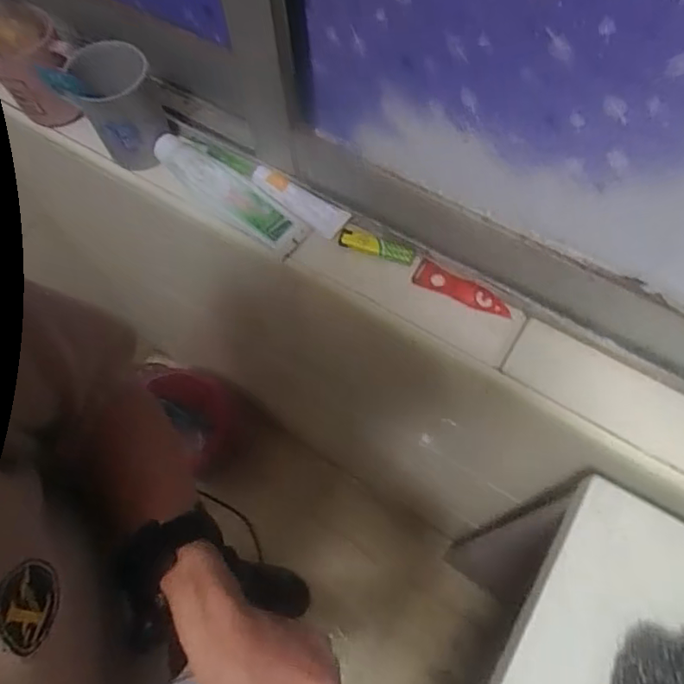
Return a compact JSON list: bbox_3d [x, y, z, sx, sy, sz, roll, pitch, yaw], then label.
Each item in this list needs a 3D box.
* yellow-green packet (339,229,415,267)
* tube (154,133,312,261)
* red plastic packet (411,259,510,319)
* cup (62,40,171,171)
[{"bbox_3d":[0.036,-0.098,0.572,0.079,0.007,0.019,18,100,6],"label":"yellow-green packet"},{"bbox_3d":[-0.118,-0.159,0.593,0.188,0.034,0.043,36,72,16],"label":"tube"},{"bbox_3d":[0.122,-0.053,0.558,0.098,0.006,0.027,22,93,10],"label":"red plastic packet"},{"bbox_3d":[-0.226,-0.246,0.573,0.074,0.097,0.074,-1,66,2],"label":"cup"}]

